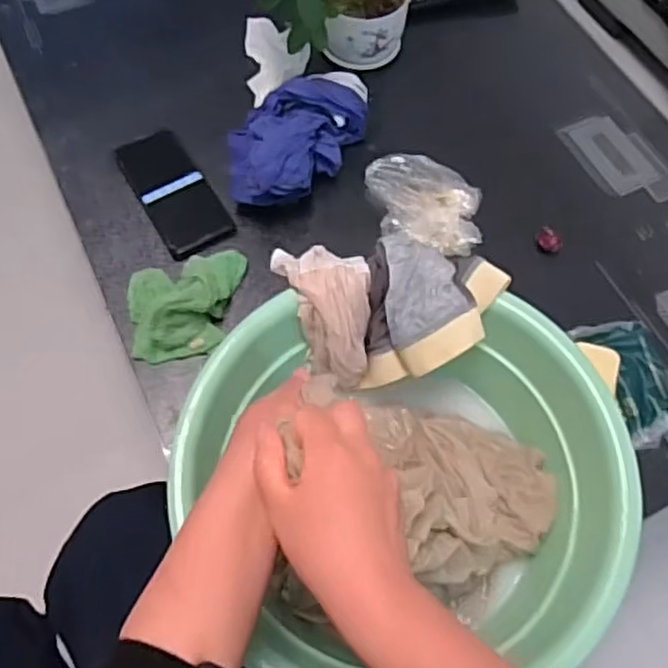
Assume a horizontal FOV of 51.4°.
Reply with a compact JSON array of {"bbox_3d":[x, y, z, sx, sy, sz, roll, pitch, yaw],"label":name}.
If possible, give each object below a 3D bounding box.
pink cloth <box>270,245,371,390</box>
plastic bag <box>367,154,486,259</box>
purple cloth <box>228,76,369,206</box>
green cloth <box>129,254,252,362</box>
[{"bbox_3d":[-0.005,-0.024,0.623,0.077,0.092,0.119,-15,66,-8],"label":"pink cloth"},{"bbox_3d":[0.098,-0.143,0.776,0.134,0.027,0.107,15,65,6],"label":"plastic bag"},{"bbox_3d":[-0.041,-0.218,0.780,0.106,0.083,0.193,37,70,15],"label":"purple cloth"},{"bbox_3d":[-0.149,-0.034,0.711,0.121,0.050,0.107,-9,65,-5],"label":"green cloth"}]

